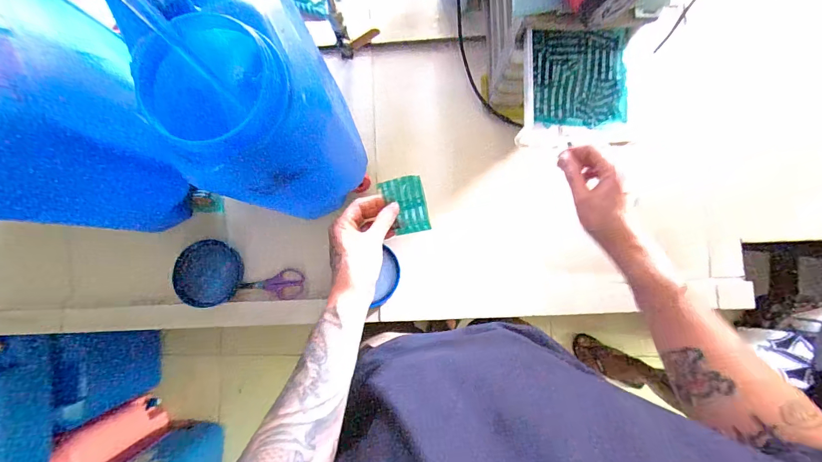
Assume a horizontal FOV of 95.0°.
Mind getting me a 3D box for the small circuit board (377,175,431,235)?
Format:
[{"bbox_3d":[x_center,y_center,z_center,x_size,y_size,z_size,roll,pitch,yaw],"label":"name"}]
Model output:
[{"bbox_3d":[-0.006,-0.031,0.468,0.051,0.007,0.070,-15,102,1],"label":"small circuit board"}]

